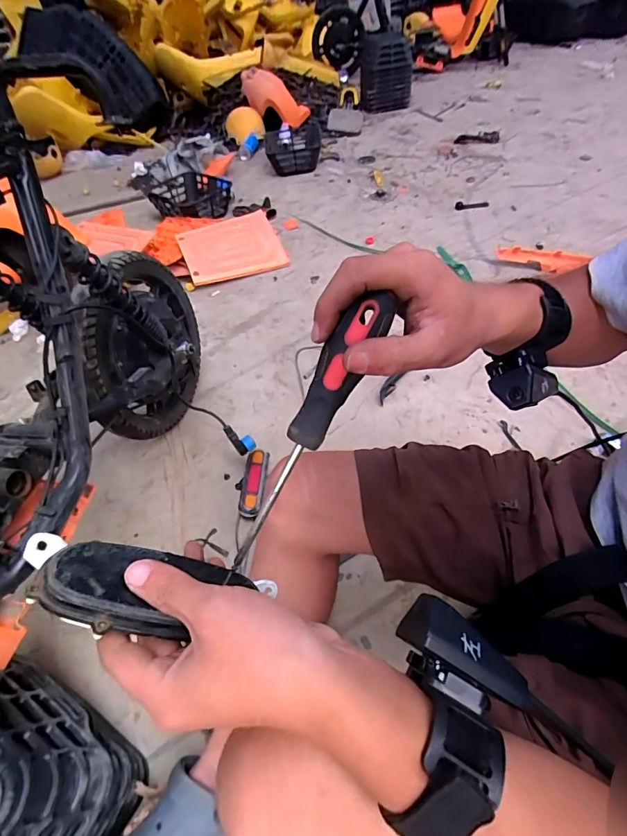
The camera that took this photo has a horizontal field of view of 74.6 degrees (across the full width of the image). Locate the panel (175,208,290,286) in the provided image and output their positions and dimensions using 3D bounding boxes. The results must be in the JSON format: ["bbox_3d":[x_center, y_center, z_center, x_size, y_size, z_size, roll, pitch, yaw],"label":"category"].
[{"bbox_3d":[-0.283,-0.592,1.420,0.329,0.030,0.288,-19,64,-16],"label":"panel"}]

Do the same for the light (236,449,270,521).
[{"bbox_3d":[-0.126,0.134,0.836,0.062,0.049,0.156,-2,50,4],"label":"light"}]

